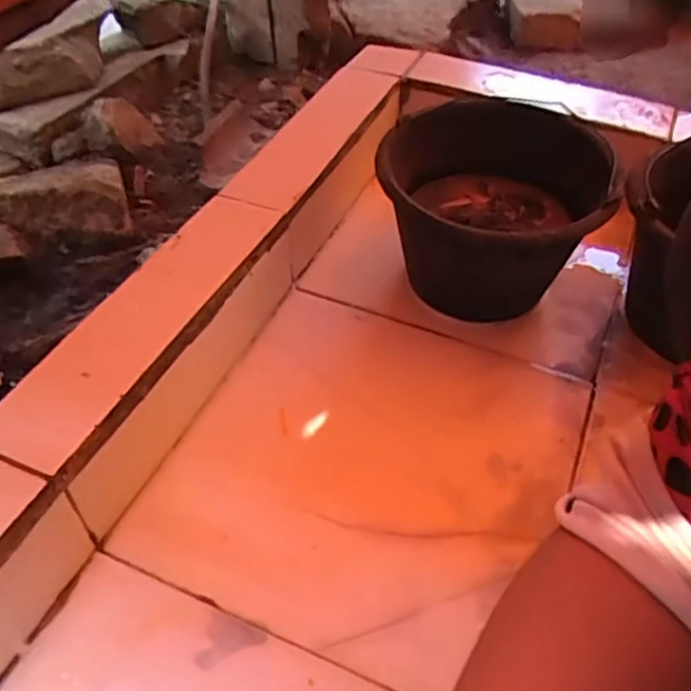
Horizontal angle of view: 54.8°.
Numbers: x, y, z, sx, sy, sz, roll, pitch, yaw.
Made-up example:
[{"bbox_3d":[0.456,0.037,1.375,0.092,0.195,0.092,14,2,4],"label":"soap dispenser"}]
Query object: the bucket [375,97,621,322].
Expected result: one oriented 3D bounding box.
[{"bbox_3d":[0.170,-0.147,0.811,0.247,0.187,0.247,1,48,-1],"label":"bucket"}]

